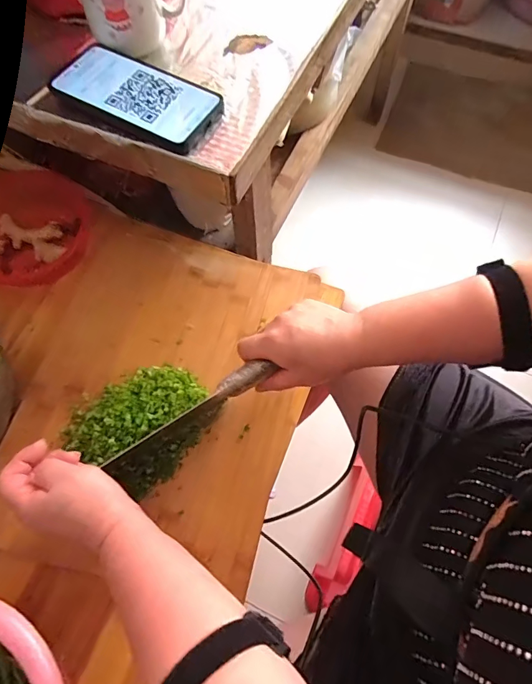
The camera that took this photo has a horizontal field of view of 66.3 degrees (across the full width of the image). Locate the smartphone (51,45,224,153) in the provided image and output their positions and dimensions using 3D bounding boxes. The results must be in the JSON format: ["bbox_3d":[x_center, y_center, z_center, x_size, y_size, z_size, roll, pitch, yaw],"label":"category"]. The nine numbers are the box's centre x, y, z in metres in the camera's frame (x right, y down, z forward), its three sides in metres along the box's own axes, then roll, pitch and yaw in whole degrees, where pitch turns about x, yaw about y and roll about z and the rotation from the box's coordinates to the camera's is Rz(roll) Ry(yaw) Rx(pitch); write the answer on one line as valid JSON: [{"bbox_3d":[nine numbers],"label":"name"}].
[{"bbox_3d":[-0.126,-0.241,0.398,0.163,0.012,0.079,26,70,12],"label":"smartphone"}]

